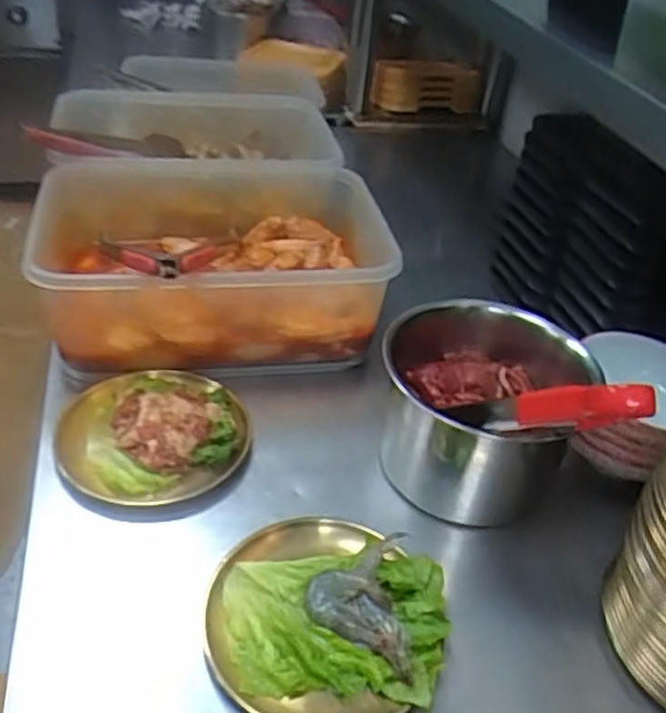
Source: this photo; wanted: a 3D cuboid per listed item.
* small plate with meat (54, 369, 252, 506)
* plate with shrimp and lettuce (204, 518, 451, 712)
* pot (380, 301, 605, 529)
[{"bbox_3d":[-0.157,0.063,0.632,0.164,0.033,0.156,-1,39,-11],"label":"small plate with meat"},{"bbox_3d":[-0.005,0.183,0.505,0.161,0.031,0.148,4,38,-4],"label":"plate with shrimp and lettuce"},{"bbox_3d":[0.115,0.039,0.596,0.151,0.123,0.160,4,38,-4],"label":"pot"}]

